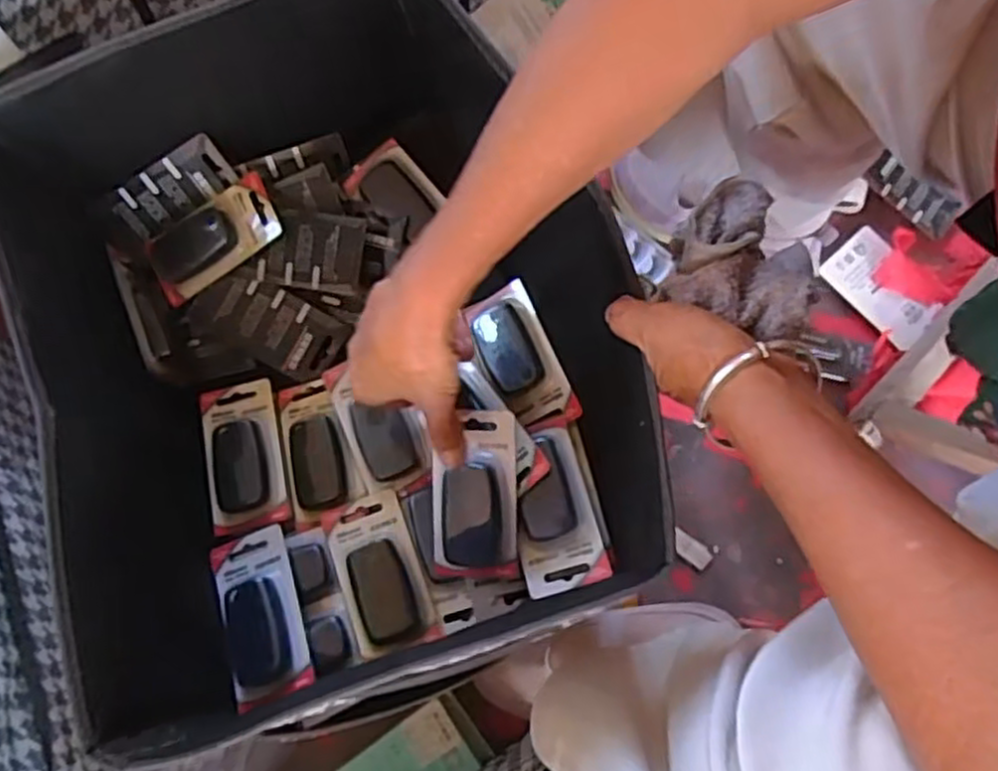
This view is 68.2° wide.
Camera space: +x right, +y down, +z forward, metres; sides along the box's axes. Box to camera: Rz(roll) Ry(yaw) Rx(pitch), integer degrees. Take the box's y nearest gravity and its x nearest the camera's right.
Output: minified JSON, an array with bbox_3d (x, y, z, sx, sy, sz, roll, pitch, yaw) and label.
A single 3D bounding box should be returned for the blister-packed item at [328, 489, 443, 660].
[{"bbox_3d":[-0.082,0.129,0.509,0.057,0.014,0.103,-19,76,-4],"label":"blister-packed item"}]

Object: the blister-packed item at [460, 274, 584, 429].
[{"bbox_3d":[0.013,-0.019,0.515,0.050,0.026,0.103,-24,76,-5],"label":"blister-packed item"}]

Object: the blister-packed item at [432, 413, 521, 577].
[{"bbox_3d":[-0.014,0.072,0.472,0.057,0.018,0.111,6,98,3],"label":"blister-packed item"}]

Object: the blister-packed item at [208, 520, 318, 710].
[{"bbox_3d":[-0.160,0.151,0.492,0.051,0.019,0.109,-20,62,-4],"label":"blister-packed item"}]

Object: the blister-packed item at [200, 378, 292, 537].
[{"bbox_3d":[-0.188,0.048,0.538,0.055,0.026,0.109,-14,76,-2],"label":"blister-packed item"}]

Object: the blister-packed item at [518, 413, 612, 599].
[{"bbox_3d":[0.037,0.077,0.488,0.053,0.031,0.113,-10,76,-1],"label":"blister-packed item"}]

